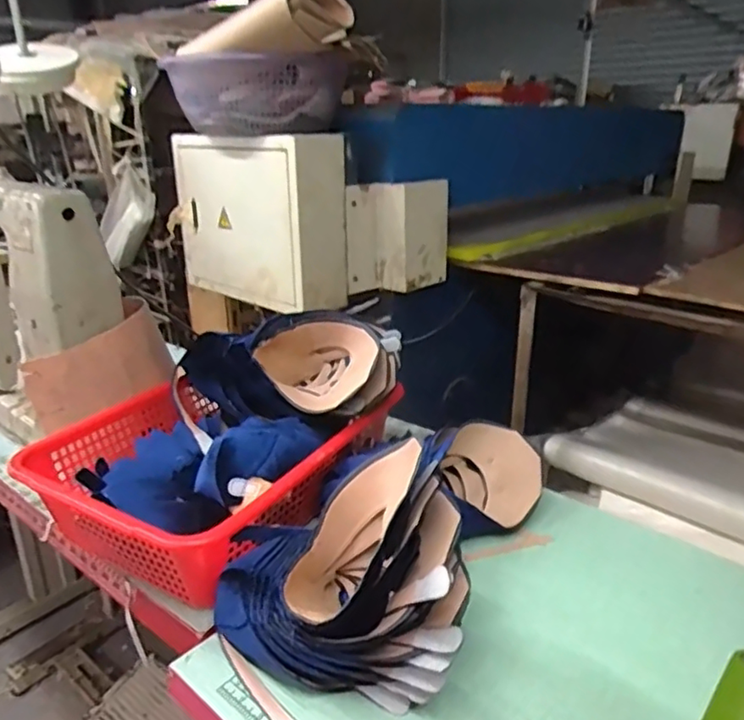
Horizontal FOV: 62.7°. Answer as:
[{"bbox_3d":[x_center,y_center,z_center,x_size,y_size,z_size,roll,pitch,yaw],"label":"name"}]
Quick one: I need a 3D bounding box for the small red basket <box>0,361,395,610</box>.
[{"bbox_3d":[-0.200,0.129,0.772,0.317,0.121,0.352,13,25,30],"label":"small red basket"}]

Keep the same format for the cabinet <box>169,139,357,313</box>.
[{"bbox_3d":[-0.277,-0.335,1.474,0.170,0.371,0.472,-20,29,-40],"label":"cabinet"}]

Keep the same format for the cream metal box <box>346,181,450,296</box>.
[{"bbox_3d":[0.064,-0.281,1.407,0.244,0.233,0.100,-20,29,-40],"label":"cream metal box"}]

